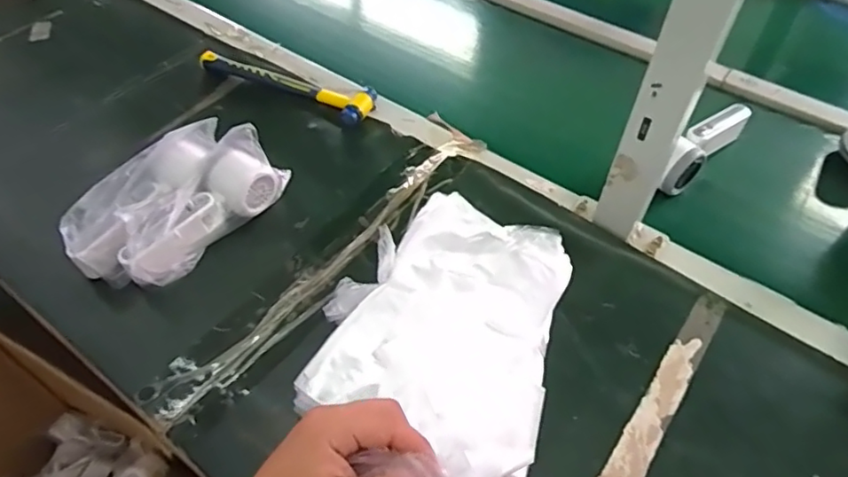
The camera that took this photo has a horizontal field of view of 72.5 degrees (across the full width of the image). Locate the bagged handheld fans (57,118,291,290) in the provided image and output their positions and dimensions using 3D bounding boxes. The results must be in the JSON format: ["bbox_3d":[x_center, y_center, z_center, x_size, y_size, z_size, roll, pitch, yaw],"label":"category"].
[{"bbox_3d":[-0.241,-0.043,0.569,0.105,0.086,0.208,30,57,20],"label":"bagged handheld fans"}]

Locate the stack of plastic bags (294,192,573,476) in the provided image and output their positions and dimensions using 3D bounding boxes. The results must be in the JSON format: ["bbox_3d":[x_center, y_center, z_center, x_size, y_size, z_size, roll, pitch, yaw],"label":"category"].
[{"bbox_3d":[0.014,0.074,0.492,0.187,0.067,0.230,15,53,10],"label":"stack of plastic bags"}]

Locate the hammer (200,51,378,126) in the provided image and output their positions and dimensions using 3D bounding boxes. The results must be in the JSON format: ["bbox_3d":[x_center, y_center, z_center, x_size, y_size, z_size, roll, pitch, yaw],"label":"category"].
[{"bbox_3d":[-0.174,-0.201,0.731,0.237,0.020,0.057,23,55,16],"label":"hammer"}]

